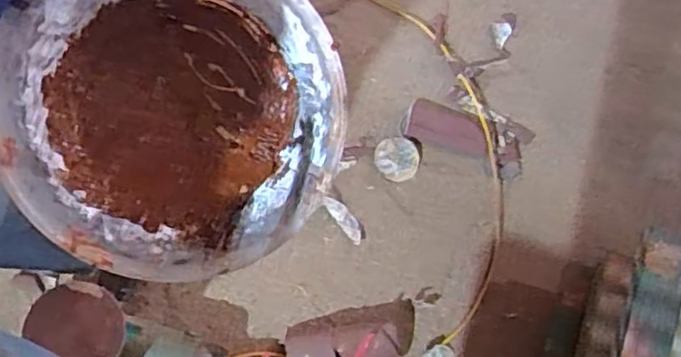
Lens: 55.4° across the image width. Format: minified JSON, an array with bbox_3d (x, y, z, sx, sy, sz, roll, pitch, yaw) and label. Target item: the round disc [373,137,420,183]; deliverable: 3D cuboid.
[{"bbox_3d":[0.106,-0.037,1.240,0.085,0.008,0.083,1,74,-3],"label":"round disc"}]

